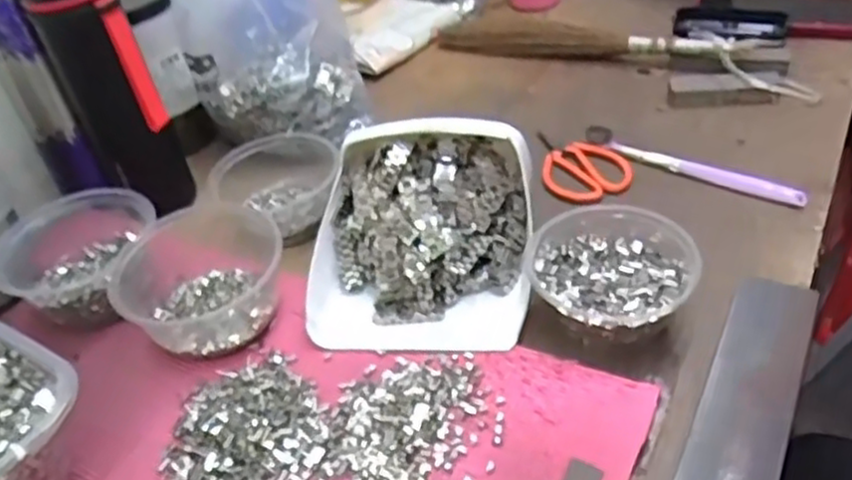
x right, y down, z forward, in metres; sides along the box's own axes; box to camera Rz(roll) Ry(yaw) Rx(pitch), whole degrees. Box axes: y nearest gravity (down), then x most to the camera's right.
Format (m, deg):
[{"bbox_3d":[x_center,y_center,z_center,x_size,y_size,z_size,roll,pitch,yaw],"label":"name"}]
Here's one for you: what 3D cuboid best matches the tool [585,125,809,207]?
[{"bbox_3d":[0.212,-0.060,0.593,0.180,0.015,0.016,27,51,31],"label":"tool"}]

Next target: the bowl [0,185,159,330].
[{"bbox_3d":[-0.252,0.010,0.533,0.102,0.051,0.099,-5,40,4],"label":"bowl"}]

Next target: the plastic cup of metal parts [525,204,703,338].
[{"bbox_3d":[0.117,0.023,0.473,0.098,0.054,0.095,-5,40,4],"label":"plastic cup of metal parts"}]

